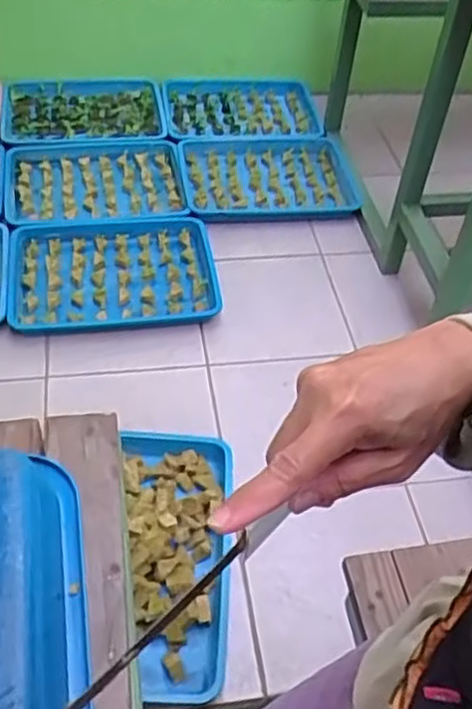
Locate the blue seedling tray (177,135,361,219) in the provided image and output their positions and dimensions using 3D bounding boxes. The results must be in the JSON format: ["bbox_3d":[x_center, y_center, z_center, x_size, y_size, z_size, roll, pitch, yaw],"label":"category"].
[{"bbox_3d":[0.079,-0.446,1.752,0.418,0.039,0.324,-4,49,-9],"label":"blue seedling tray"}]

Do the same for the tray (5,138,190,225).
[{"bbox_3d":[-0.339,-0.425,1.707,0.416,0.034,0.325,-7,50,-12],"label":"tray"}]

